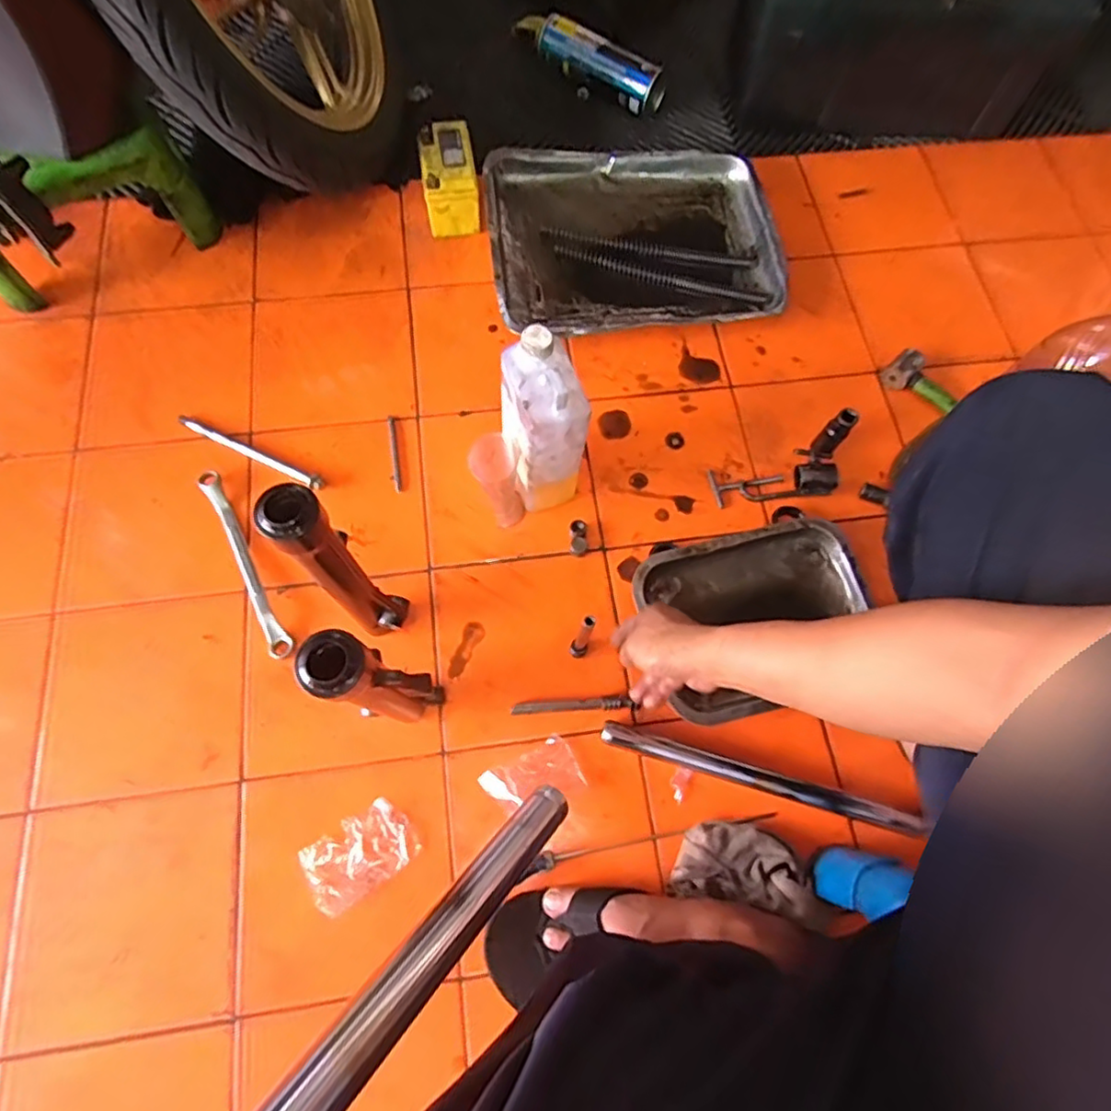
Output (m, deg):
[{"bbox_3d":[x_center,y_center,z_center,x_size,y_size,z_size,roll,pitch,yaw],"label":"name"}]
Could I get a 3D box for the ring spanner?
[{"bbox_3d":[-0.344,0.006,0.698,0.022,0.019,0.240,-28,72,-11],"label":"ring spanner"}]

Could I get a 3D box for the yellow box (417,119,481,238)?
[{"bbox_3d":[-0.142,-0.506,0.855,0.073,0.084,0.116,-9,69,-4],"label":"yellow box"}]

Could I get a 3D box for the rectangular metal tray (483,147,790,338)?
[{"bbox_3d":[0.104,-0.429,0.850,0.373,0.064,0.289,-7,69,-4],"label":"rectangular metal tray"}]

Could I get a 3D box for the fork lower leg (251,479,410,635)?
[{"bbox_3d":[-0.175,0.015,0.530,0.044,0.254,0.043,-42,77,-15],"label":"fork lower leg"}]

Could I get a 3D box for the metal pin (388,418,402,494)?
[{"bbox_3d":[-0.192,-0.123,0.754,0.008,0.004,0.101,-9,69,-5],"label":"metal pin"}]

